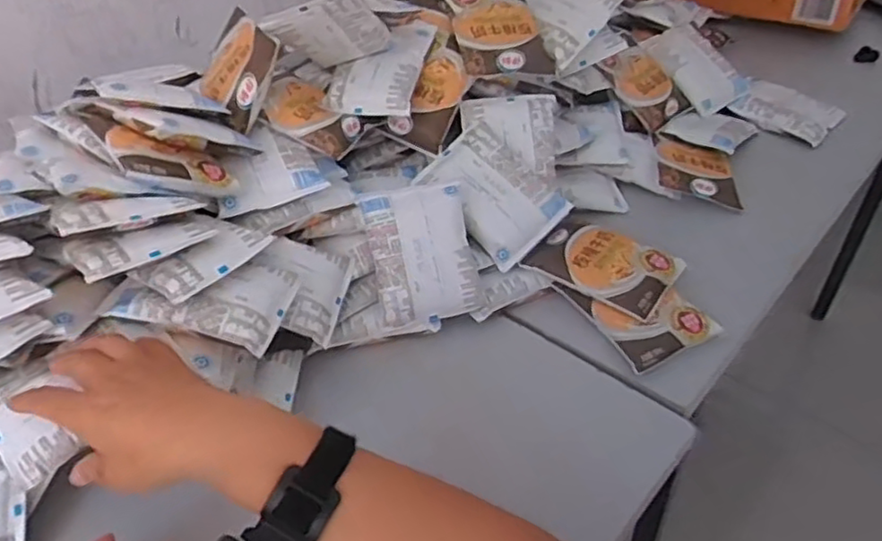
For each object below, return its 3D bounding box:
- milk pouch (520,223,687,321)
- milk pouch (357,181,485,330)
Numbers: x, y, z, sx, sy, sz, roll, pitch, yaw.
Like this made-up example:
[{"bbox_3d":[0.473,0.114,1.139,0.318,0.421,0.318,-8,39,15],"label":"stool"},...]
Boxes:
[{"bbox_3d":[0.157,-0.008,0.644,0.126,0.019,0.089,25,51,29],"label":"milk pouch"},{"bbox_3d":[-0.017,-0.017,0.616,0.092,0.019,0.124,-11,87,-4],"label":"milk pouch"}]

